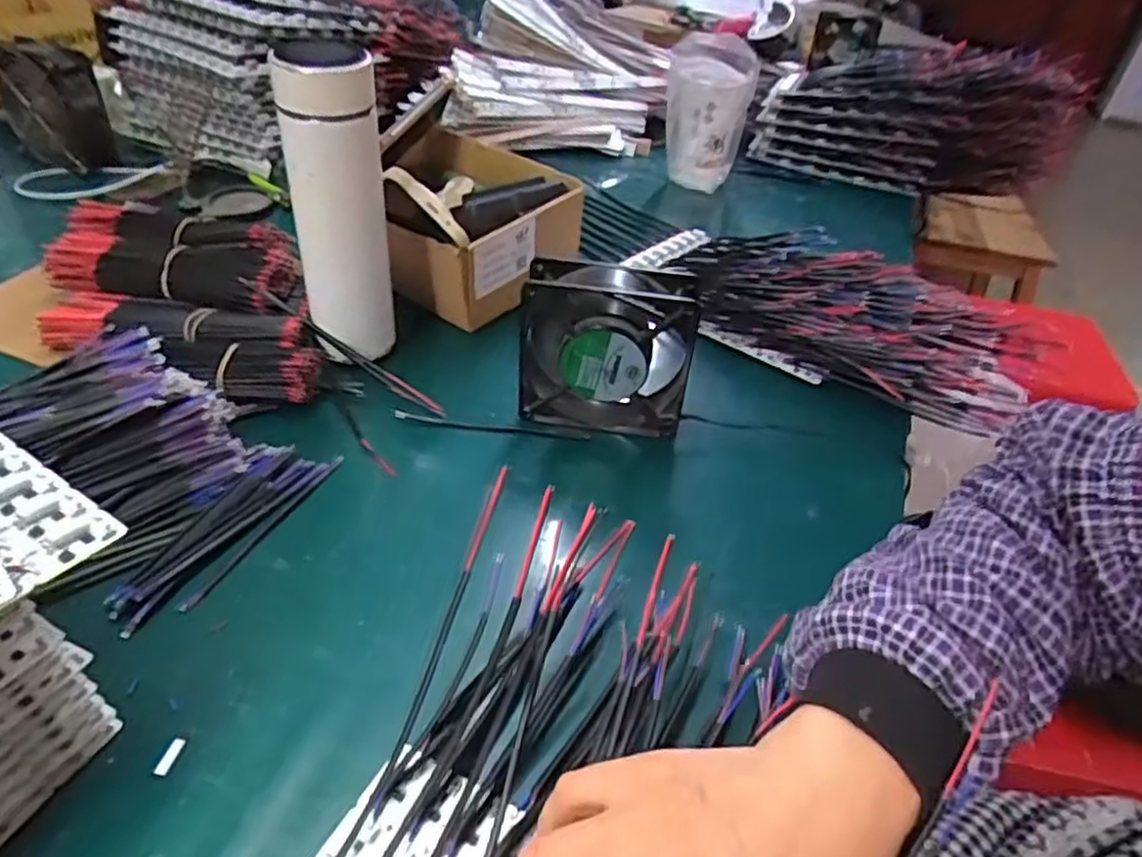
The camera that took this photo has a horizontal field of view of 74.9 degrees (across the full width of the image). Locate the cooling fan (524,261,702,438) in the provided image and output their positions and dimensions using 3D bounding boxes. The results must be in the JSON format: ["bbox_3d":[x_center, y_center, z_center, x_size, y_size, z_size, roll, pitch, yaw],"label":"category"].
[{"bbox_3d":[0.025,-0.055,0.539,0.123,0.120,0.044,10,38,3],"label":"cooling fan"}]

